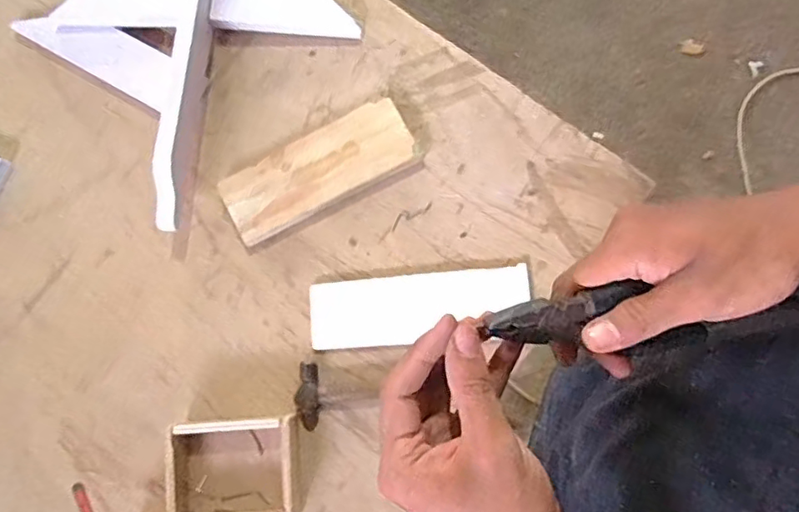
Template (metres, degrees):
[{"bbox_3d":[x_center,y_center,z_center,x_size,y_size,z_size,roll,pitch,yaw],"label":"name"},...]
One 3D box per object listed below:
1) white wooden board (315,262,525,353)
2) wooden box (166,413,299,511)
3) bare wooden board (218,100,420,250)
[{"bbox_3d":[0.021,0.054,0.627,0.236,0.015,0.074,-5,79,-1],"label":"white wooden board"},{"bbox_3d":[-0.173,0.222,0.601,0.133,0.050,0.103,-3,81,2],"label":"wooden box"},{"bbox_3d":[-0.092,-0.097,0.659,0.220,0.019,0.086,-27,80,-5],"label":"bare wooden board"}]

